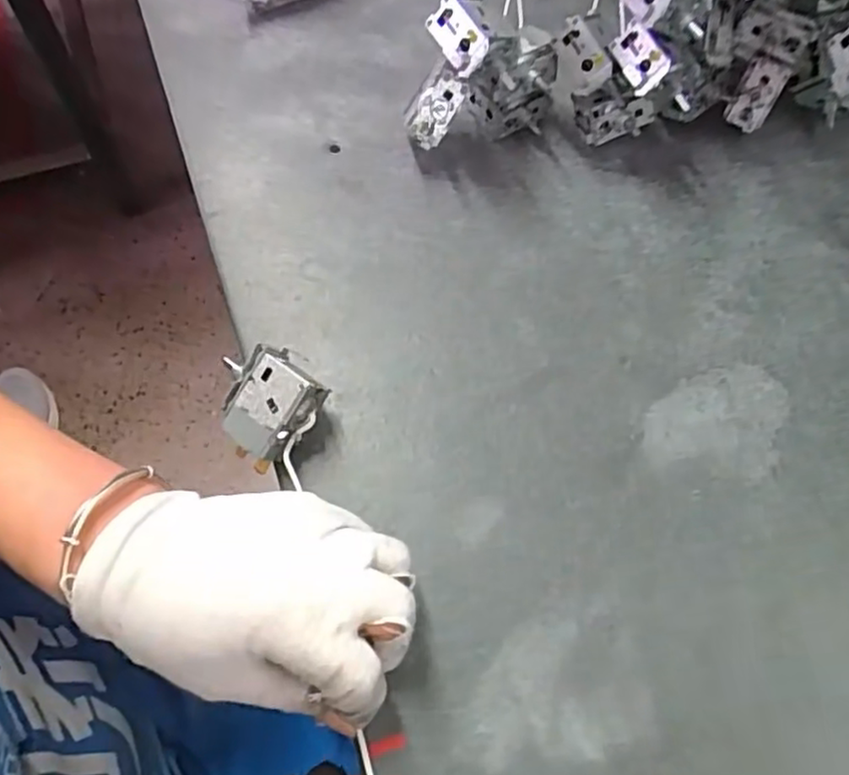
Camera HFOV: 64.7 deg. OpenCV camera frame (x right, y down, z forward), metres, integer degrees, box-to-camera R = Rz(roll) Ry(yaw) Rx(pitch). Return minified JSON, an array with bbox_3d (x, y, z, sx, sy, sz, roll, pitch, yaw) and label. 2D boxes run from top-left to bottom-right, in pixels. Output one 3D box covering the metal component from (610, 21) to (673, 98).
[{"bbox_3d":[0.120,-0.182,0.371,0.010,0.026,0.035,-32,85,-33],"label":"metal component"}]

